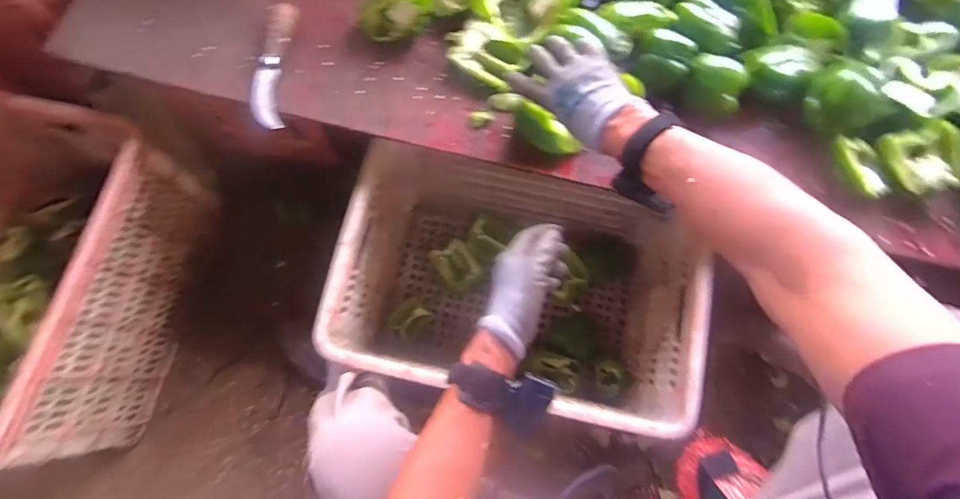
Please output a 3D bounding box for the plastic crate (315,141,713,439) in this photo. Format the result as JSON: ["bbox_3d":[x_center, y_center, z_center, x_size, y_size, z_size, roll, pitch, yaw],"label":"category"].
[{"bbox_3d":[0.063,0.071,0.792,0.530,0.326,0.365,12,74,2],"label":"plastic crate"}]

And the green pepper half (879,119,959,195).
[{"bbox_3d":[0.598,-0.124,0.597,0.080,0.040,0.088,0,74,-1],"label":"green pepper half"}]

